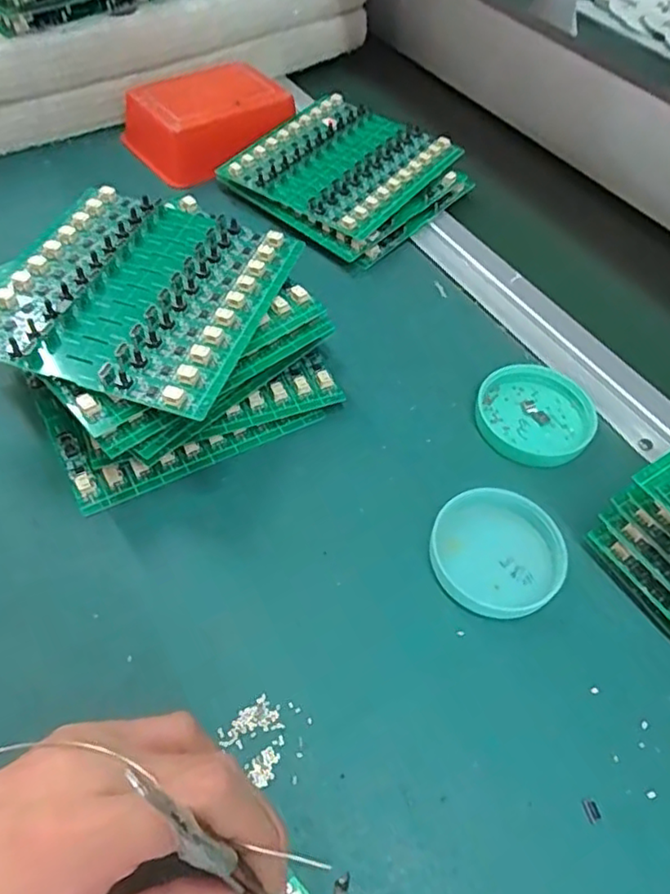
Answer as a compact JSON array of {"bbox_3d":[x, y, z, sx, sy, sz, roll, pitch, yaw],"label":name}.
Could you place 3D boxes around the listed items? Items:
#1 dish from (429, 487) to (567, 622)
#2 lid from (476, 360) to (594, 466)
[{"bbox_3d":[0.082,0.051,0.312,0.066,0.013,0.061,2,53,-3],"label":"dish"},{"bbox_3d":[0.118,-0.021,0.368,0.065,0.014,0.064,2,53,-3],"label":"lid"}]

